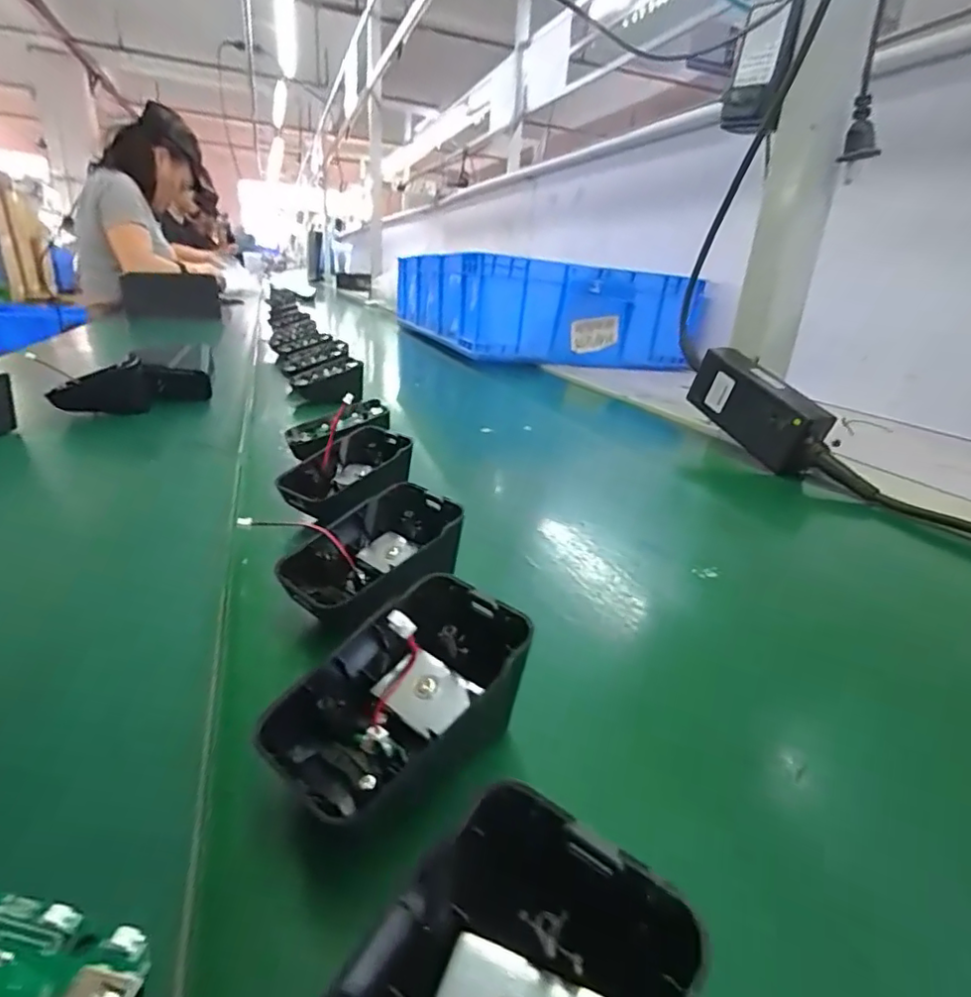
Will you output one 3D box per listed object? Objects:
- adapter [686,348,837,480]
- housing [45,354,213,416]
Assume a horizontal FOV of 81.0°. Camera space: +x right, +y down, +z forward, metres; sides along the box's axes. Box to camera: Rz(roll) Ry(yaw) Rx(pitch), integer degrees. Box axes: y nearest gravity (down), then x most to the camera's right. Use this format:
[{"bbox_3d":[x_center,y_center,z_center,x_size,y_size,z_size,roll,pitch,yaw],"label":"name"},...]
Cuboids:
[{"bbox_3d":[0.213,-0.071,0.449,0.026,0.055,0.124,-7,42,-25],"label":"adapter"},{"bbox_3d":[-0.285,-0.092,0.465,0.023,0.038,0.111,24,29,39],"label":"housing"}]

